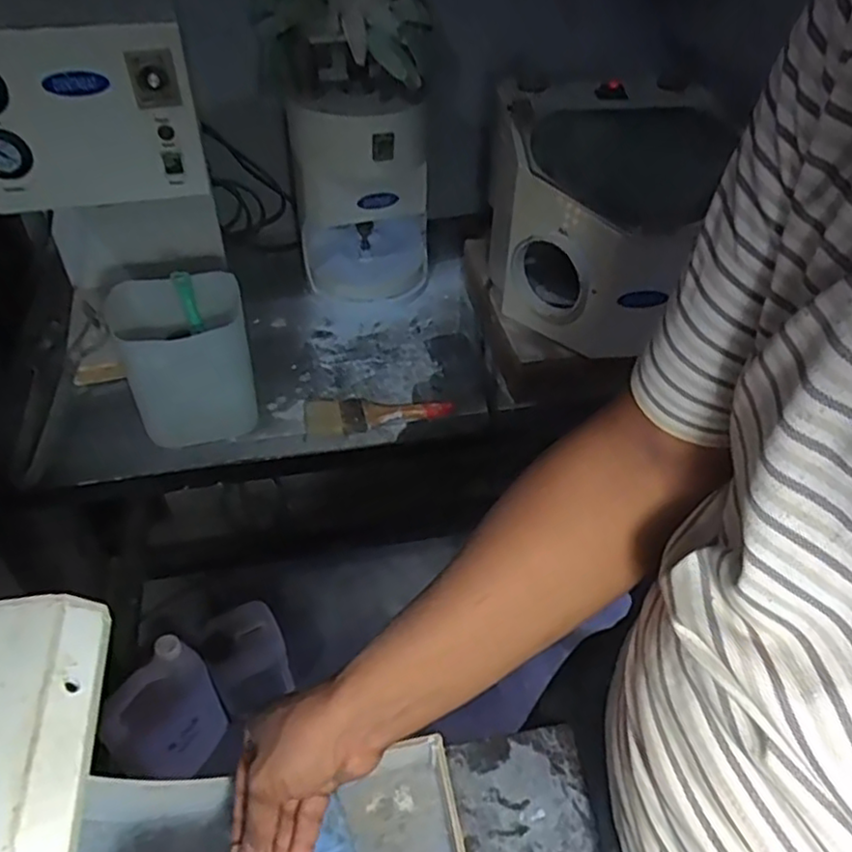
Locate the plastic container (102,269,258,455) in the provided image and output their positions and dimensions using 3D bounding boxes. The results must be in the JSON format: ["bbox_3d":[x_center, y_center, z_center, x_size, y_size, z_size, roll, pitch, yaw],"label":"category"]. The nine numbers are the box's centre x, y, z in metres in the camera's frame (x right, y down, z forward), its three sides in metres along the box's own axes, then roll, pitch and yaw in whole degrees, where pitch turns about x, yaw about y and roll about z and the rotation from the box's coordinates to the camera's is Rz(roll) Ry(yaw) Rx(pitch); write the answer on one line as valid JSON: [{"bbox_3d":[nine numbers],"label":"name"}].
[{"bbox_3d":[-0.299,-0.079,0.865,0.151,0.179,0.125,-16,47,-18],"label":"plastic container"}]

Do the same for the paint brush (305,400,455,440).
[{"bbox_3d":[-0.064,-0.018,0.928,0.198,0.016,0.080,-6,44,-8],"label":"paint brush"}]

